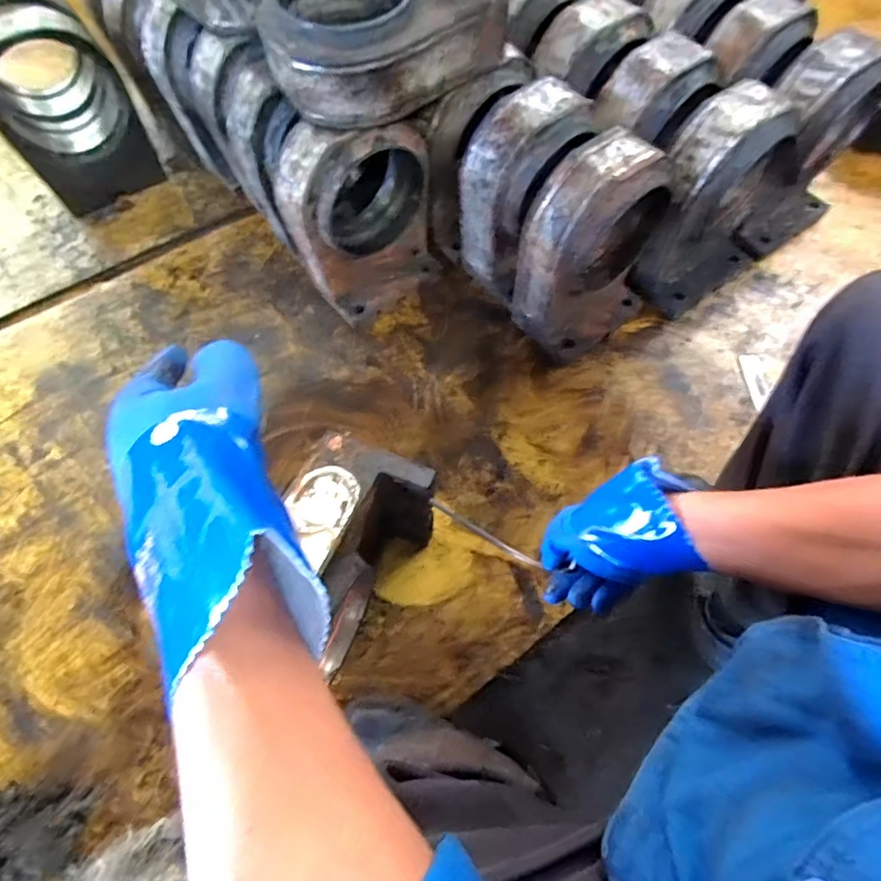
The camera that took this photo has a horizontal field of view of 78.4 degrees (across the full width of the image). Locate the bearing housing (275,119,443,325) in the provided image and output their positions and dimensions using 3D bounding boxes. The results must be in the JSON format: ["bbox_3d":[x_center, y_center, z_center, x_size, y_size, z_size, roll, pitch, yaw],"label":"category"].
[{"bbox_3d":[-0.123,-0.359,0.873,0.231,0.305,0.145,-27,67,-12],"label":"bearing housing"}]

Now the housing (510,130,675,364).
[{"bbox_3d":[0.243,-0.290,0.851,0.222,0.312,0.131,-31,68,-14],"label":"housing"}]

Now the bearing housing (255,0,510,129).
[{"bbox_3d":[-0.088,-0.574,0.725,0.299,0.137,0.220,-34,69,-15],"label":"bearing housing"}]

